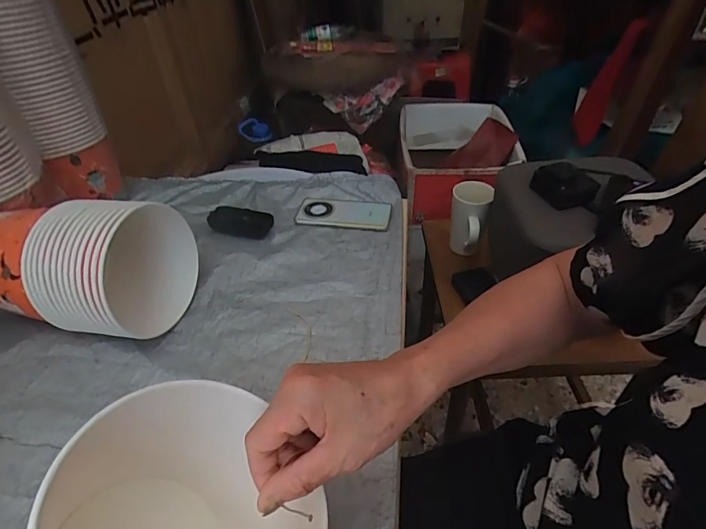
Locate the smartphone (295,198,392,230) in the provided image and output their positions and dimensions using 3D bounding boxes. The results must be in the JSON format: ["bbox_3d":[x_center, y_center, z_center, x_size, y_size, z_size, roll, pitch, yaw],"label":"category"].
[{"bbox_3d":[-0.016,-0.093,0.720,0.161,0.011,0.083,4,42,6],"label":"smartphone"}]

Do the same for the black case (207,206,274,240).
[{"bbox_3d":[-0.189,-0.074,0.690,0.108,0.021,0.049,12,43,15],"label":"black case"}]

